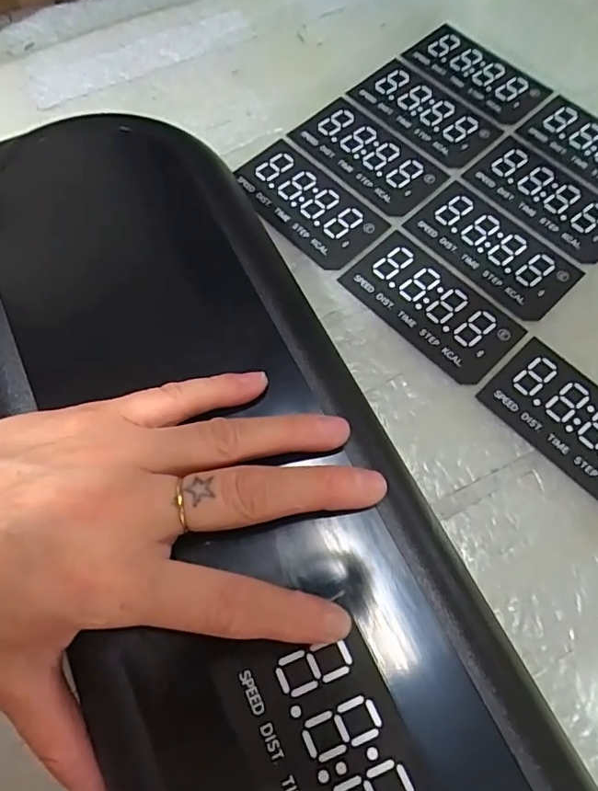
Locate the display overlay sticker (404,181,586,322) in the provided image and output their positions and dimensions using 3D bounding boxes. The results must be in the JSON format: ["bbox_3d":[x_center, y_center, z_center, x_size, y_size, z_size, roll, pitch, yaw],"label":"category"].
[{"bbox_3d":[0.108,-0.083,0.295,0.049,0.004,0.091,-40,73,-15],"label":"display overlay sticker"}]

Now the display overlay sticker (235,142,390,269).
[{"bbox_3d":[0.004,-0.112,0.306,0.048,0.004,0.091,-40,73,-15],"label":"display overlay sticker"}]

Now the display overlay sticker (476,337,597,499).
[{"bbox_3d":[0.137,0.015,0.254,0.047,0.004,0.090,-42,74,-15],"label":"display overlay sticker"}]

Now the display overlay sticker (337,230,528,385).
[{"bbox_3d":[0.071,-0.049,0.280,0.048,0.004,0.091,-41,74,-15],"label":"display overlay sticker"}]

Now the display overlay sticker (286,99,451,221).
[{"bbox_3d":[0.042,-0.146,0.322,0.049,0.004,0.091,-40,73,-14],"label":"display overlay sticker"}]

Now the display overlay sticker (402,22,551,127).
[{"bbox_3d":[0.119,-0.216,0.353,0.049,0.004,0.093,-40,73,-15],"label":"display overlay sticker"}]

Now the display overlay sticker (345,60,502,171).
[{"bbox_3d":[0.080,-0.181,0.337,0.047,0.004,0.091,-41,74,-15],"label":"display overlay sticker"}]

